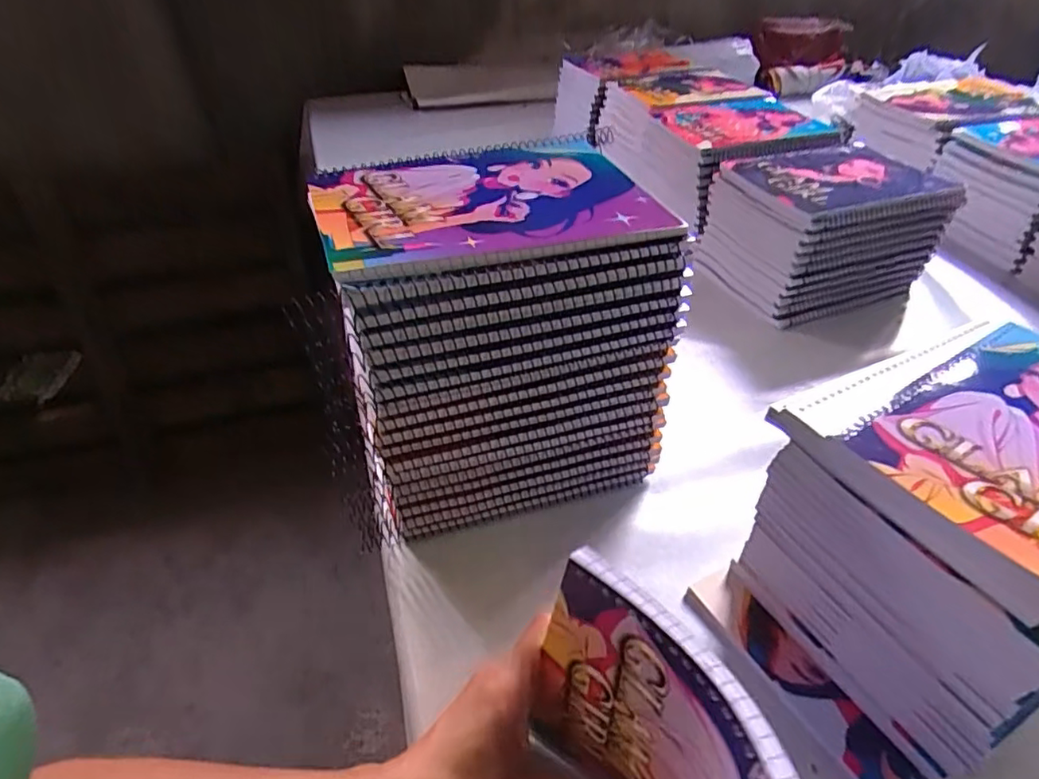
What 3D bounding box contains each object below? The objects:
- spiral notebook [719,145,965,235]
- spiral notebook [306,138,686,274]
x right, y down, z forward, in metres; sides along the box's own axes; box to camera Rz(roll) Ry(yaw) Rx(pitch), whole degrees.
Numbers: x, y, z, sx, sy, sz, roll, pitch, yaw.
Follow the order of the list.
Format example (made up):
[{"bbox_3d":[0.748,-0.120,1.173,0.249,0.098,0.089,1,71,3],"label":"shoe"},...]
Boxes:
[{"bbox_3d":[0.332,-0.223,0.637,0.199,0.015,0.156,-14,44,-14],"label":"spiral notebook"},{"bbox_3d":[-0.020,-0.117,0.363,0.198,0.012,0.139,-13,41,-14],"label":"spiral notebook"}]

